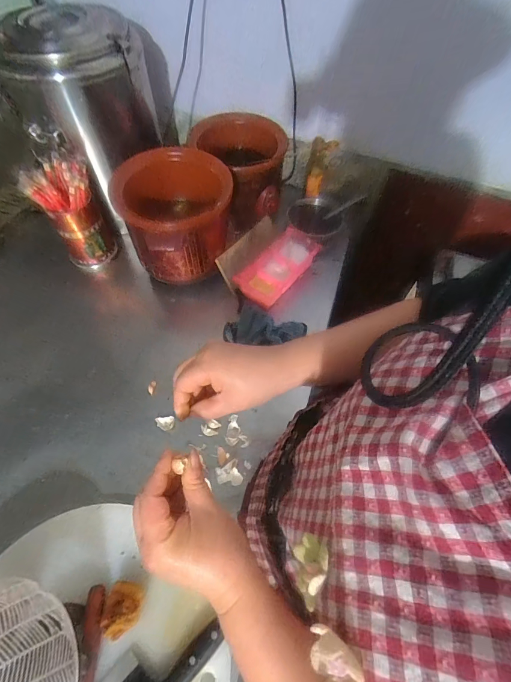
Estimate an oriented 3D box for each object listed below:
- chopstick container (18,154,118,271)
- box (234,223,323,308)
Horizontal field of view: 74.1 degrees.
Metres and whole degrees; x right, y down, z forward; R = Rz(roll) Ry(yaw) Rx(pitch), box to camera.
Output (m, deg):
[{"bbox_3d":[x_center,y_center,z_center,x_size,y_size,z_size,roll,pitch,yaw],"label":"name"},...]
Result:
[{"bbox_3d":[-0.403,-0.277,0.752,0.122,0.211,0.114,-27,65,-17],"label":"chopstick container"},{"bbox_3d":[0.055,-0.174,0.774,0.094,0.055,0.220,36,65,16],"label":"box"}]

